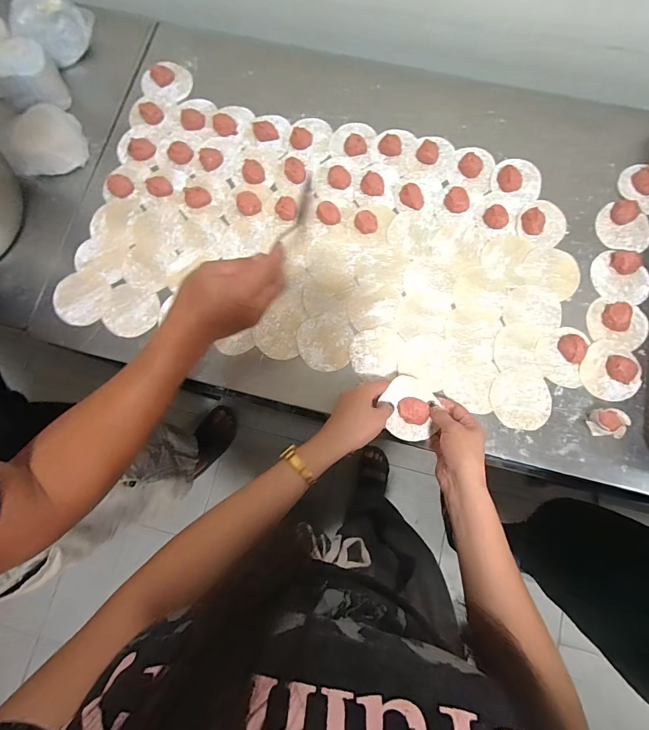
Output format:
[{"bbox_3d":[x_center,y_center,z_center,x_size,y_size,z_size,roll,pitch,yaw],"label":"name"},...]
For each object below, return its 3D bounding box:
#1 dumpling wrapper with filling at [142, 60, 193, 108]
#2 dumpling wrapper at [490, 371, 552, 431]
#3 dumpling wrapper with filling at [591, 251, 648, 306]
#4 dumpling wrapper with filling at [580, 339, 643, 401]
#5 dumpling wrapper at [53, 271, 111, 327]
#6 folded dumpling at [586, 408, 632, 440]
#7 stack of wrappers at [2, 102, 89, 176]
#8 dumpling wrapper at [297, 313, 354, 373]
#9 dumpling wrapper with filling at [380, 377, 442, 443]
[{"bbox_3d":[-0.266,-0.475,0.627,0.081,0.014,0.075,-36,80,-7],"label":"dumpling wrapper with filling"},{"bbox_3d":[0.272,0.048,0.513,0.079,0.004,0.078,3,78,1],"label":"dumpling wrapper"},{"bbox_3d":[0.436,-0.129,0.540,0.077,0.015,0.079,0,78,0],"label":"dumpling wrapper with filling"},{"bbox_3d":[0.401,0.005,0.512,0.081,0.020,0.084,-2,78,0],"label":"dumpling wrapper with filling"},{"bbox_3d":[-0.355,-0.101,0.546,0.080,0.006,0.079,0,78,0],"label":"dumpling wrapper"},{"bbox_3d":[0.375,0.077,0.492,0.038,0.033,0.035,8,78,2],"label":"folded dumpling"},{"bbox_3d":[-0.432,-0.349,0.580,0.097,0.047,0.104,-3,78,0],"label":"stack of wrappers"},{"bbox_3d":[0.000,-0.034,0.534,0.077,0.004,0.082,0,78,0],"label":"dumpling wrapper"},{"bbox_3d":[0.110,0.055,0.476,0.069,0.014,0.082,-26,79,-5],"label":"dumpling wrapper with filling"}]

